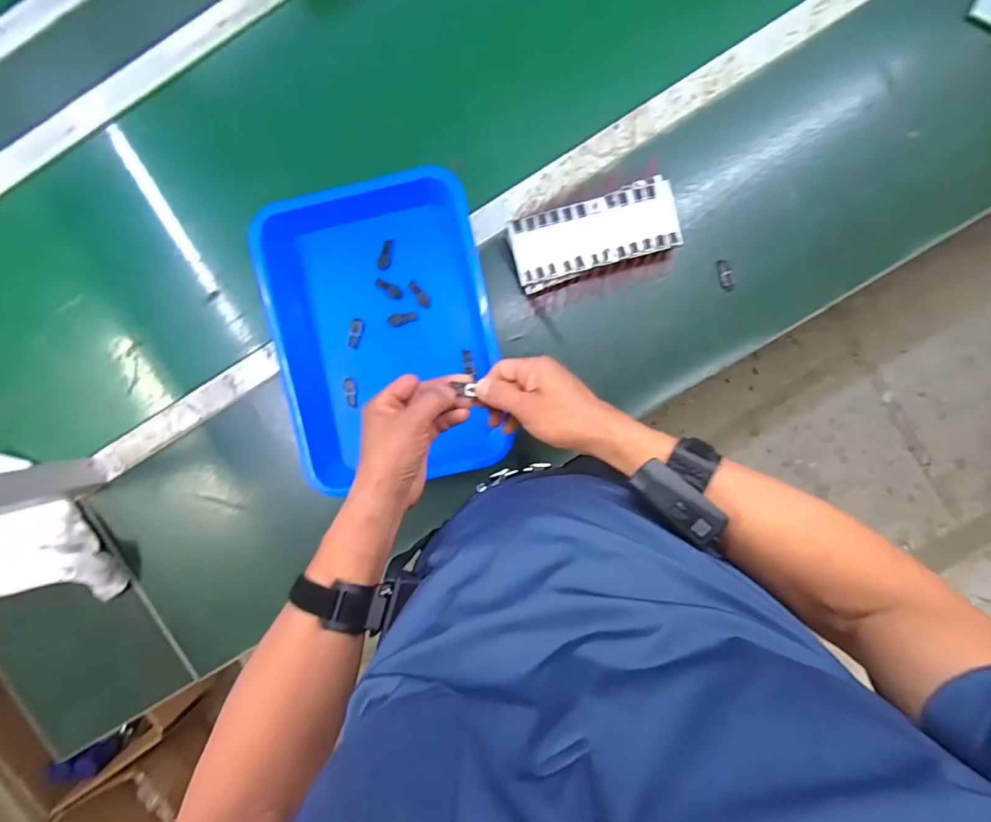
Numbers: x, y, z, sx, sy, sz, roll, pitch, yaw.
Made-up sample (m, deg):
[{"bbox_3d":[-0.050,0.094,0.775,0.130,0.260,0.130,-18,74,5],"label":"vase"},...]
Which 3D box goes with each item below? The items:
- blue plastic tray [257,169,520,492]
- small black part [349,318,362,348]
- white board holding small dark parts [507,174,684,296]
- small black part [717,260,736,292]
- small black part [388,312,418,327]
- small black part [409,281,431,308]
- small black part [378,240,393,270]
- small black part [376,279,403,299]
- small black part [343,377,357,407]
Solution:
[{"bbox_3d":[-0.140,-0.093,0.589,0.272,0.047,0.374,-12,93,3],"label":"blue plastic tray"},{"bbox_3d":[-0.183,-0.101,0.602,0.015,0.006,0.037,12,94,1],"label":"small black part"},{"bbox_3d":[0.122,-0.217,0.578,0.200,0.034,0.085,-17,93,3],"label":"white board holding small dark parts"},{"bbox_3d":[0.291,-0.171,0.584,0.016,0.004,0.040,-18,93,3],"label":"small black part"},{"bbox_3d":[-0.121,-0.119,0.599,0.037,0.008,0.016,-5,94,2],"label":"small black part"},{"bbox_3d":[-0.098,-0.150,0.600,0.015,0.005,0.039,-41,92,4],"label":"small black part"},{"bbox_3d":[-0.141,-0.201,0.598,0.013,0.005,0.037,19,94,1],"label":"small black part"},{"bbox_3d":[-0.138,-0.158,0.600,0.037,0.004,0.016,27,94,0],"label":"small black part"},{"bbox_3d":[-0.189,-0.024,0.605,0.016,0.004,0.037,-8,94,3],"label":"small black part"}]

